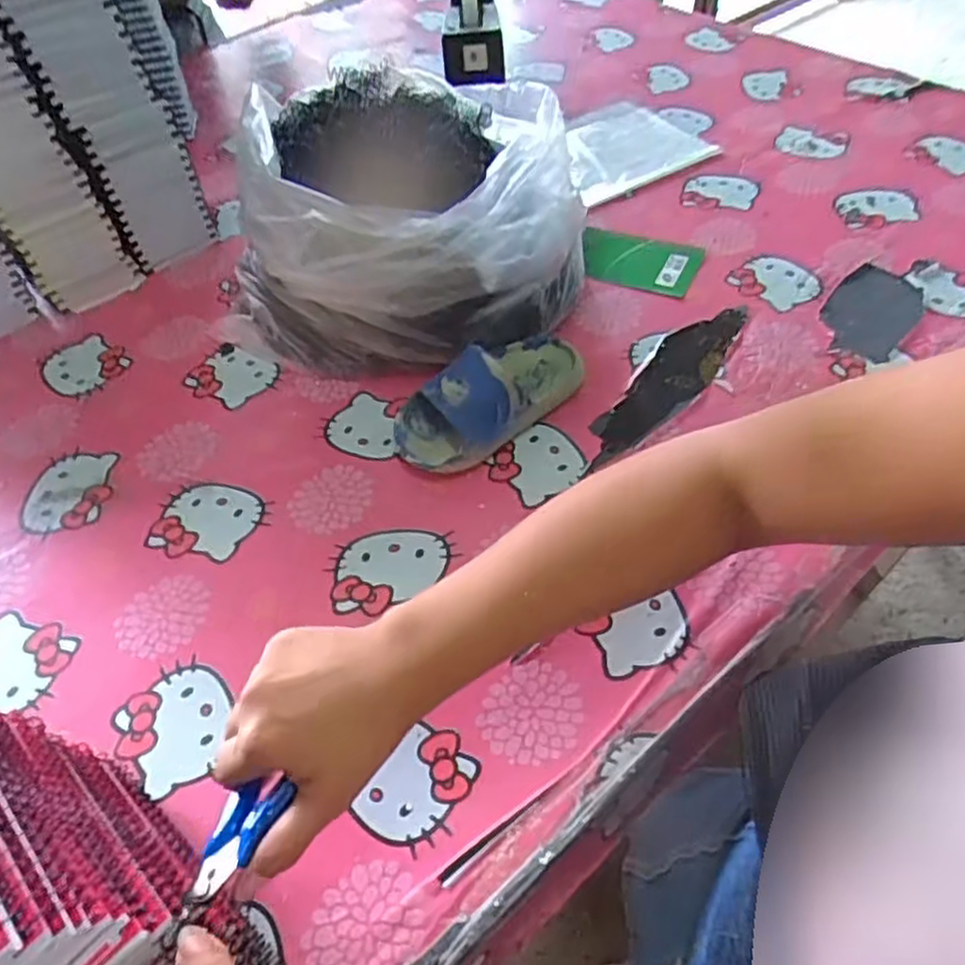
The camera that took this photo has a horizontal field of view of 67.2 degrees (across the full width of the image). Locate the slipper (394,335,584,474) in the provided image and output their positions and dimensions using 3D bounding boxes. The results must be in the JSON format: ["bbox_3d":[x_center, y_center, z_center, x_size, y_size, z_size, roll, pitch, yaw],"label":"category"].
[{"bbox_3d":[0.005,-0.081,0.600,0.176,0.063,0.088,-39,59,-23],"label":"slipper"}]

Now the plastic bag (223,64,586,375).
[{"bbox_3d":[-0.084,-0.251,0.674,0.331,0.173,0.290,-7,52,-1],"label":"plastic bag"}]

